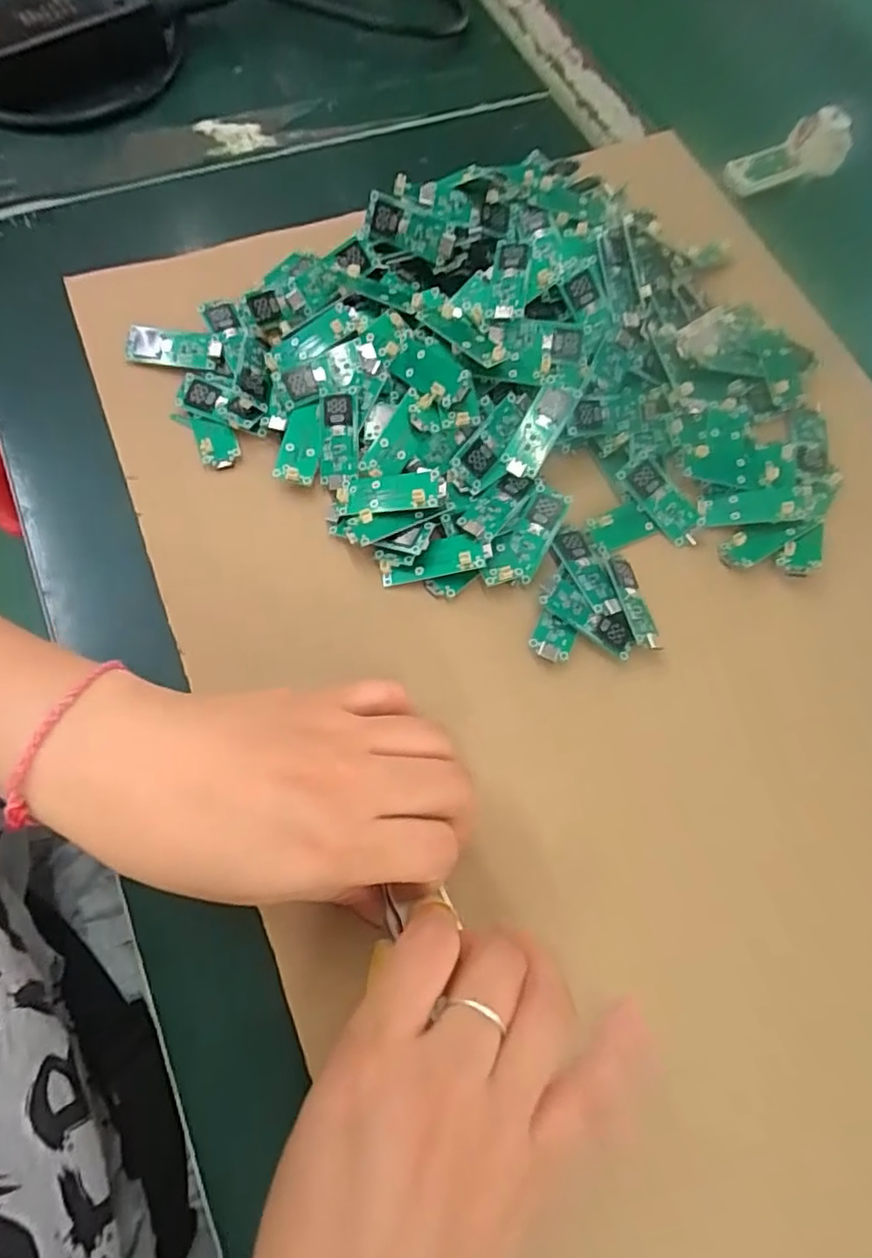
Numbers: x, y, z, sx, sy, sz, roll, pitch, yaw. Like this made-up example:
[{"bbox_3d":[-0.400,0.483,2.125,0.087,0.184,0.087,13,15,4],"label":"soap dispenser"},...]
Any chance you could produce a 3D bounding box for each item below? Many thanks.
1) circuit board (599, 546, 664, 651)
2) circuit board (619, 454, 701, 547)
[{"bbox_3d":[0.090,-0.015,0.287,0.014,0.009,0.055,-11,71,-7],"label":"circuit board"},{"bbox_3d":[0.111,-0.064,0.306,0.019,0.004,0.046,-39,93,2],"label":"circuit board"}]

